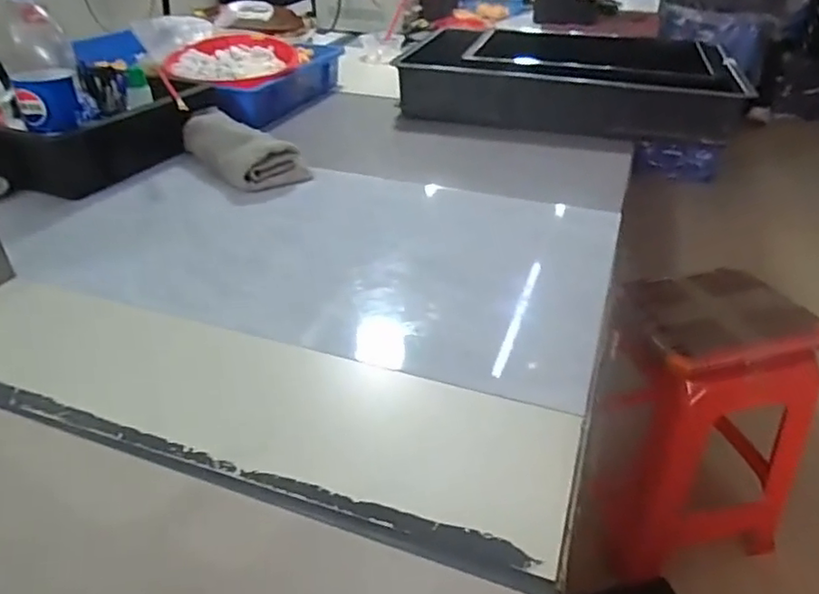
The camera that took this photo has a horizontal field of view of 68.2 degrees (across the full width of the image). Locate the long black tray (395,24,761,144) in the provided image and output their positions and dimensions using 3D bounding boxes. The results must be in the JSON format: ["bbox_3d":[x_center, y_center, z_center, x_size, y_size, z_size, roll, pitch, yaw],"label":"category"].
[{"bbox_3d":[0.308,-0.433,1.194,0.570,0.104,0.387,9,35,13],"label":"long black tray"}]

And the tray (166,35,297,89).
[{"bbox_3d":[-0.326,-0.421,1.095,0.250,0.042,0.278,28,43,35],"label":"tray"}]

